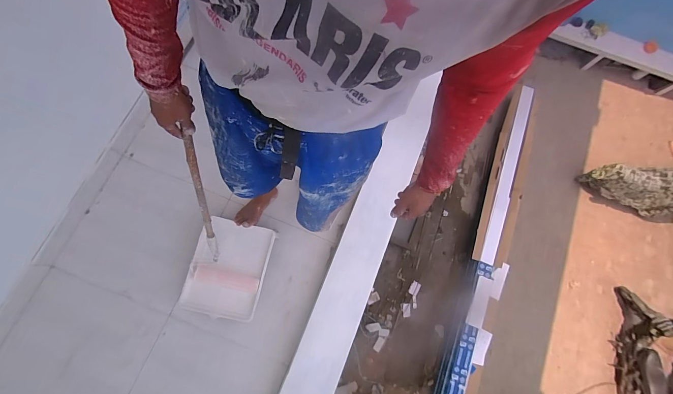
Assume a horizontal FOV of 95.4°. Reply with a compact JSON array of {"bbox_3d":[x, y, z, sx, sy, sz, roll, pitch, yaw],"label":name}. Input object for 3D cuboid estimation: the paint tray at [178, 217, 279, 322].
[{"bbox_3d":[-0.414,0.271,1.172,0.271,0.060,0.350,14,76,-2],"label":"paint tray"}]

